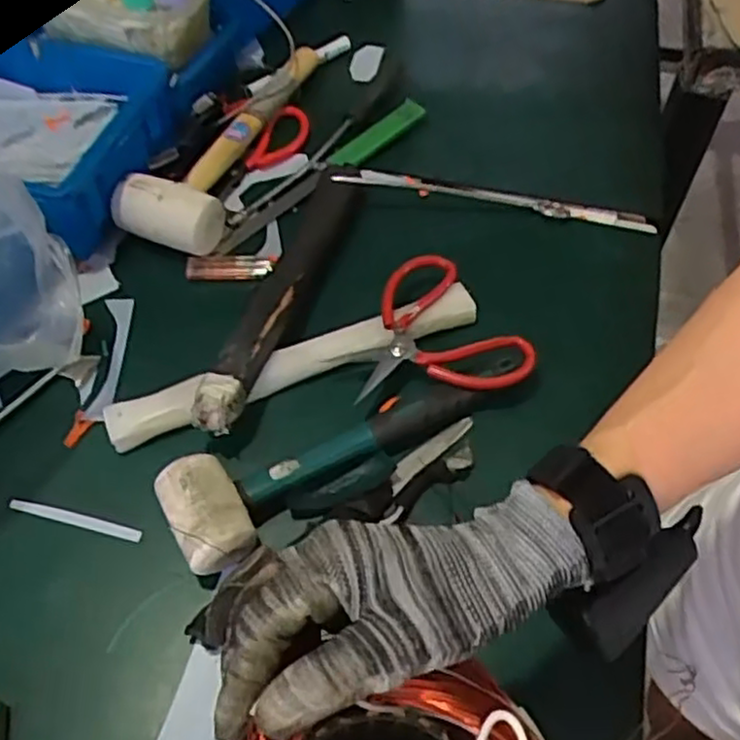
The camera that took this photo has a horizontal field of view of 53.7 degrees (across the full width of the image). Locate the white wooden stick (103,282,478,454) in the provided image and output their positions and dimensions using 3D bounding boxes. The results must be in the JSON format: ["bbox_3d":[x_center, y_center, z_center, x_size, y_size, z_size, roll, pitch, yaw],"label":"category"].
[{"bbox_3d":[-0.053,-0.007,0.575,0.301,0.027,0.039,-21,59,-17],"label":"white wooden stick"}]

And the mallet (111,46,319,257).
[{"bbox_3d":[-0.140,-0.240,0.733,0.089,0.046,0.309,18,56,9],"label":"mallet"}]

